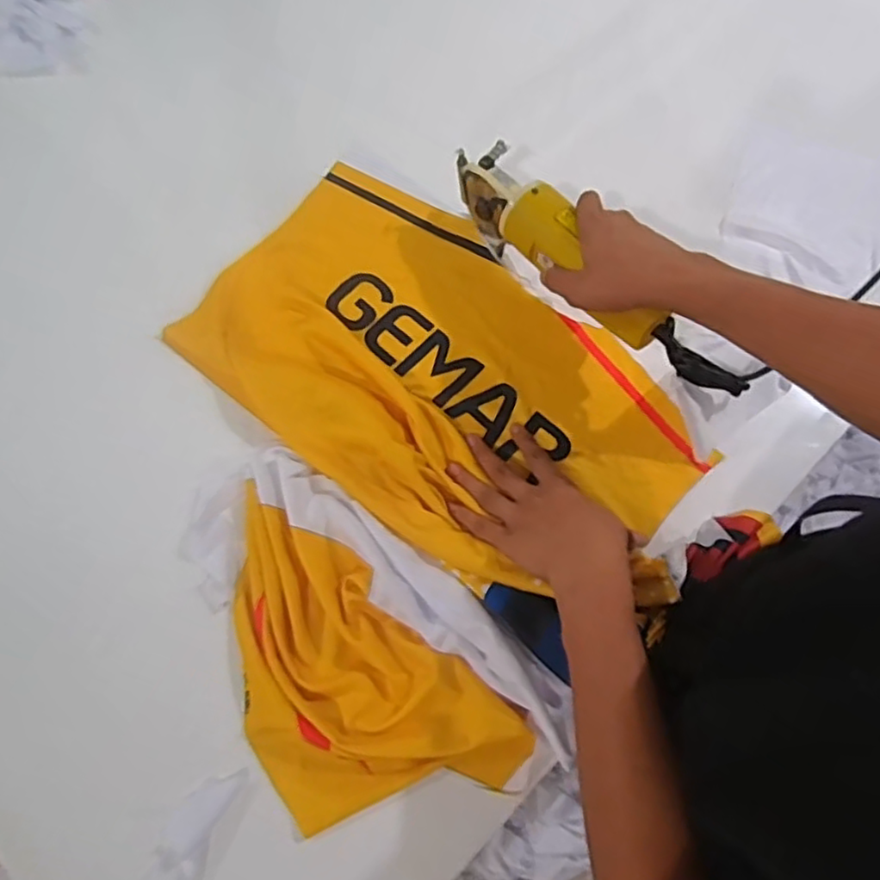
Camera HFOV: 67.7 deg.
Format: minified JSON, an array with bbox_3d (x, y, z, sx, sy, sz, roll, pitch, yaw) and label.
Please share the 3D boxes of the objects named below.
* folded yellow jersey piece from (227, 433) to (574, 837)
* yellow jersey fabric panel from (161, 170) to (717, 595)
[{"bbox_3d":[-0.077,0.158,0.507,0.204,0.035,0.312,-43,77,-16],"label":"folded yellow jersey piece"},{"bbox_3d":[0.000,-0.059,0.600,0.453,0.034,0.273,40,67,13],"label":"yellow jersey fabric panel"}]

